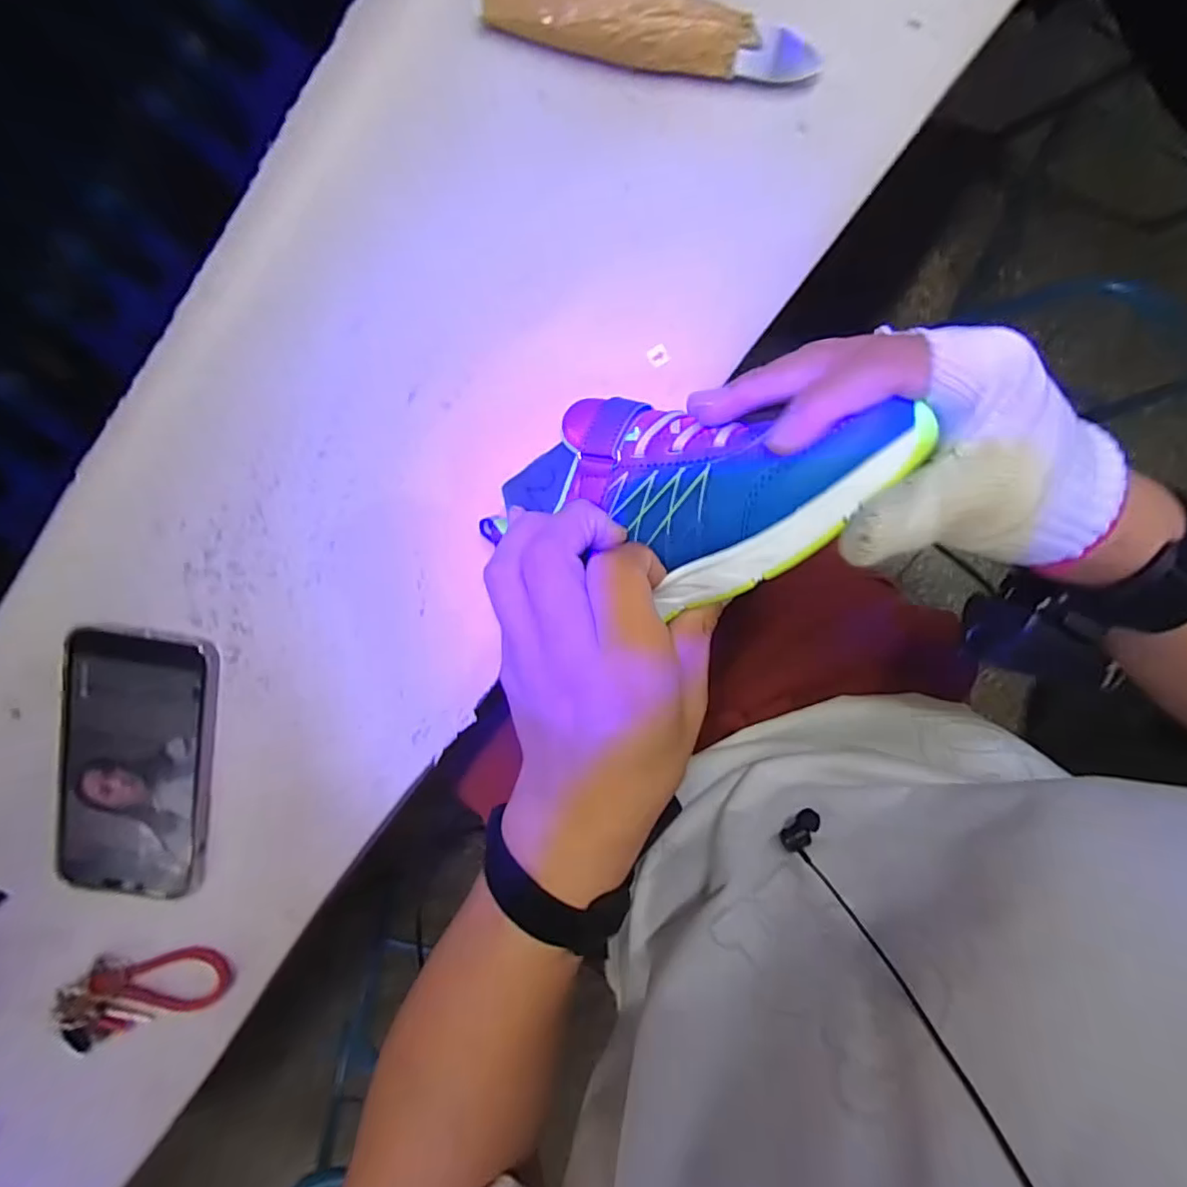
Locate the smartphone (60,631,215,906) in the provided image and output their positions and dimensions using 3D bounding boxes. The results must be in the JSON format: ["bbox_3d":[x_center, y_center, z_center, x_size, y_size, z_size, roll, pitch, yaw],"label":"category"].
[{"bbox_3d":[-0.272,0.104,0.340,0.084,0.012,0.166,7,99,-1],"label":"smartphone"}]

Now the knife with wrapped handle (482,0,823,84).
[{"bbox_3d":[0.027,-0.270,0.274,0.159,0.022,0.026,11,99,-2],"label":"knife with wrapped handle"}]

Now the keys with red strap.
[{"bbox_3d":[-0.284,0.251,0.357,0.100,0.019,0.053,-18,99,3],"label":"keys with red strap"}]

